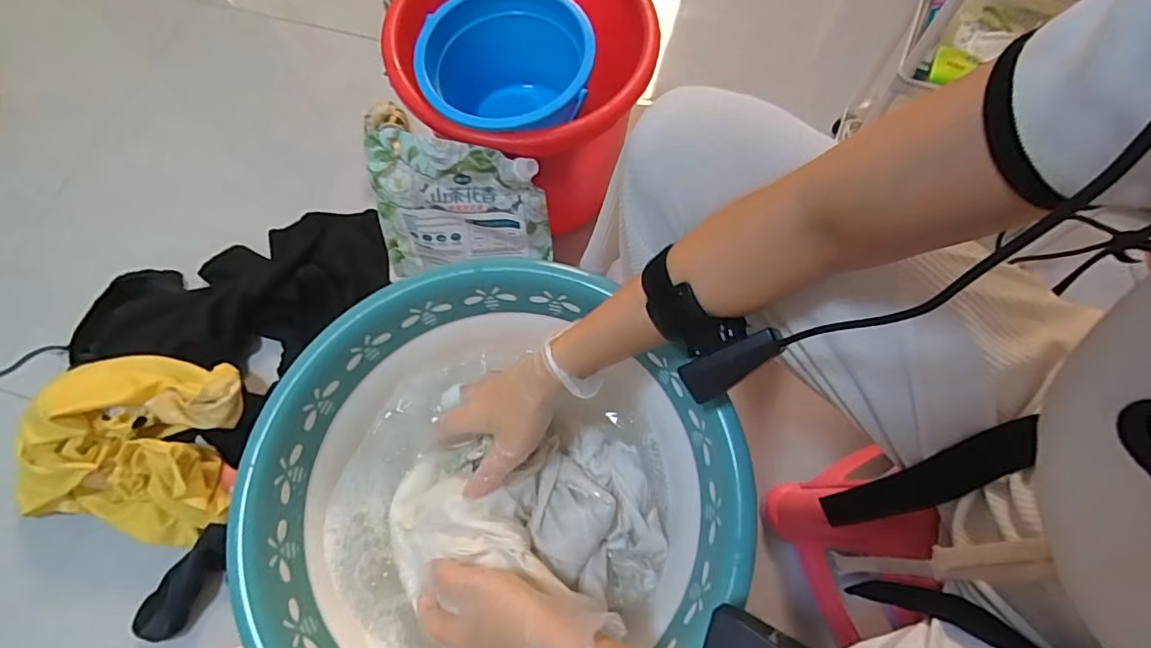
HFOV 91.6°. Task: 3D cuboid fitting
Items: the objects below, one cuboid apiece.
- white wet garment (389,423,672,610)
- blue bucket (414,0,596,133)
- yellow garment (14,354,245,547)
[{"bbox_3d":[-0.040,0.161,0.462,0.217,0.064,0.137,-7,70,-1],"label":"white wet garment"},{"bbox_3d":[-0.078,-0.287,0.712,0.192,0.165,0.197,0,70,1],"label":"blue bucket"},{"bbox_3d":[-0.587,0.153,0.730,0.265,0.091,0.230,5,70,3],"label":"yellow garment"}]

